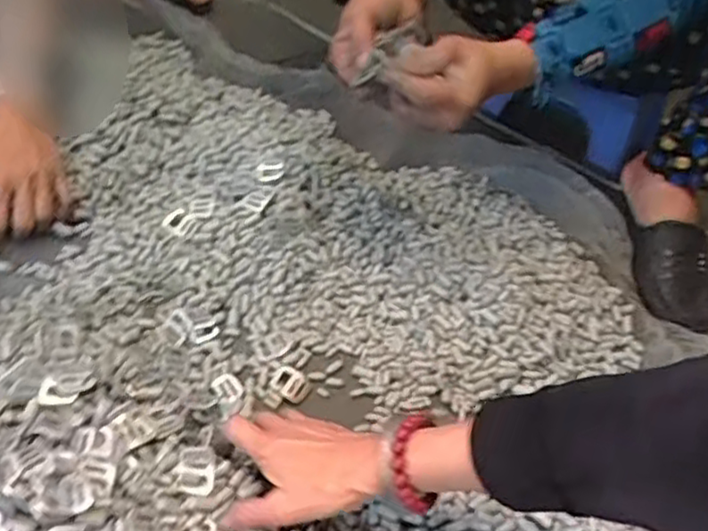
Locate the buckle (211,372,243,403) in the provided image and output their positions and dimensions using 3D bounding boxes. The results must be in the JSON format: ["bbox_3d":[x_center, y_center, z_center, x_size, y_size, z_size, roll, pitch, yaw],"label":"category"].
[{"bbox_3d":[-0.108,0.104,0.594,0.028,0.004,0.021,33,52,23],"label":"buckle"}]

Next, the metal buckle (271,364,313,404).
[{"bbox_3d":[-0.055,0.103,0.606,0.034,0.007,0.026,29,51,20],"label":"metal buckle"}]

